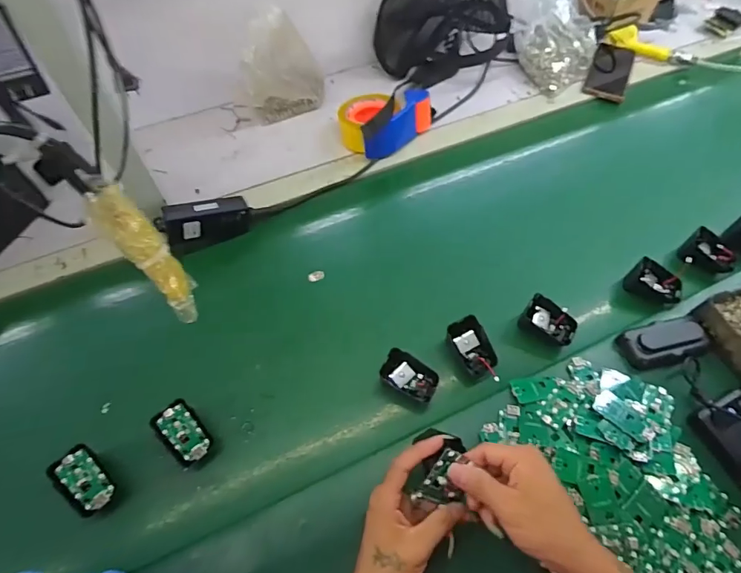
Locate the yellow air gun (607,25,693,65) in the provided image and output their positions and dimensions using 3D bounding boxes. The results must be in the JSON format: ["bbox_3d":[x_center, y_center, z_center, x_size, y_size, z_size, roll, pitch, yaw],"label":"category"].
[{"bbox_3d":[0.556,-0.482,0.880,0.160,0.043,0.023,29,63,18],"label":"yellow air gun"}]

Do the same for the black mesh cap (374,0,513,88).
[{"bbox_3d":[0.128,-0.488,0.814,0.239,0.171,0.136,-18,59,-10],"label":"black mesh cap"}]

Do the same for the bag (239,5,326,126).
[{"bbox_3d":[-0.153,-0.361,0.740,0.146,0.167,0.059,-15,59,-8],"label":"bag"}]

